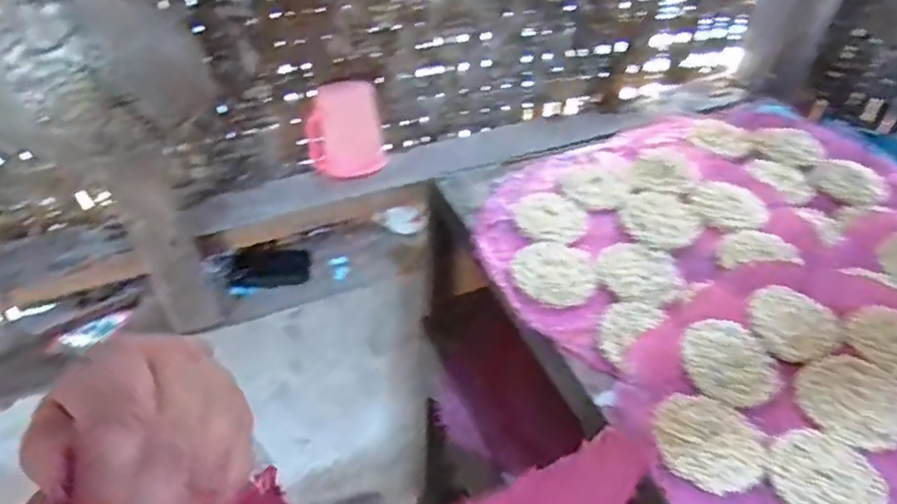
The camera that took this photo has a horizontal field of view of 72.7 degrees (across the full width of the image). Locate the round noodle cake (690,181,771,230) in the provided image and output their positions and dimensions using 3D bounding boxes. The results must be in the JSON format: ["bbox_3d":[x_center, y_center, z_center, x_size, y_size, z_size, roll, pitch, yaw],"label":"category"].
[{"bbox_3d":[0.299,-0.051,0.656,0.078,0.009,0.079,0,37,0],"label":"round noodle cake"}]

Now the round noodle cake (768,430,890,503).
[{"bbox_3d":[0.276,0.165,0.443,0.078,0.011,0.079,0,37,0],"label":"round noodle cake"}]

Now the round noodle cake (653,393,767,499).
[{"bbox_3d":[0.198,0.141,0.462,0.078,0.007,0.074,0,37,0],"label":"round noodle cake"}]

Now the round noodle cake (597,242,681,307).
[{"bbox_3d":[0.184,0.020,0.589,0.075,0.011,0.080,0,37,0],"label":"round noodle cake"}]

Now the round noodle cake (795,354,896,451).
[{"bbox_3d":[0.327,0.119,0.489,0.081,0.006,0.078,-8,48,9],"label":"round noodle cake"}]

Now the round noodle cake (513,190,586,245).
[{"bbox_3d":[0.107,-0.039,0.646,0.073,0.011,0.081,1,37,2],"label":"round noodle cake"}]

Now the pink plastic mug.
[{"bbox_3d":[-0.145,-0.181,0.855,0.107,0.119,0.083,-5,37,-6],"label":"pink plastic mug"}]

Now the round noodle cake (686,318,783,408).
[{"bbox_3d":[0.239,0.090,0.514,0.075,0.011,0.081,0,37,0],"label":"round noodle cake"}]

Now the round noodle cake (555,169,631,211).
[{"bbox_3d":[0.168,-0.070,0.687,0.080,0.006,0.079,0,37,0],"label":"round noodle cake"}]

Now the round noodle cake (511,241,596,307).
[{"bbox_3d":[0.100,0.018,0.579,0.075,0.011,0.078,0,37,0],"label":"round noodle cake"}]

